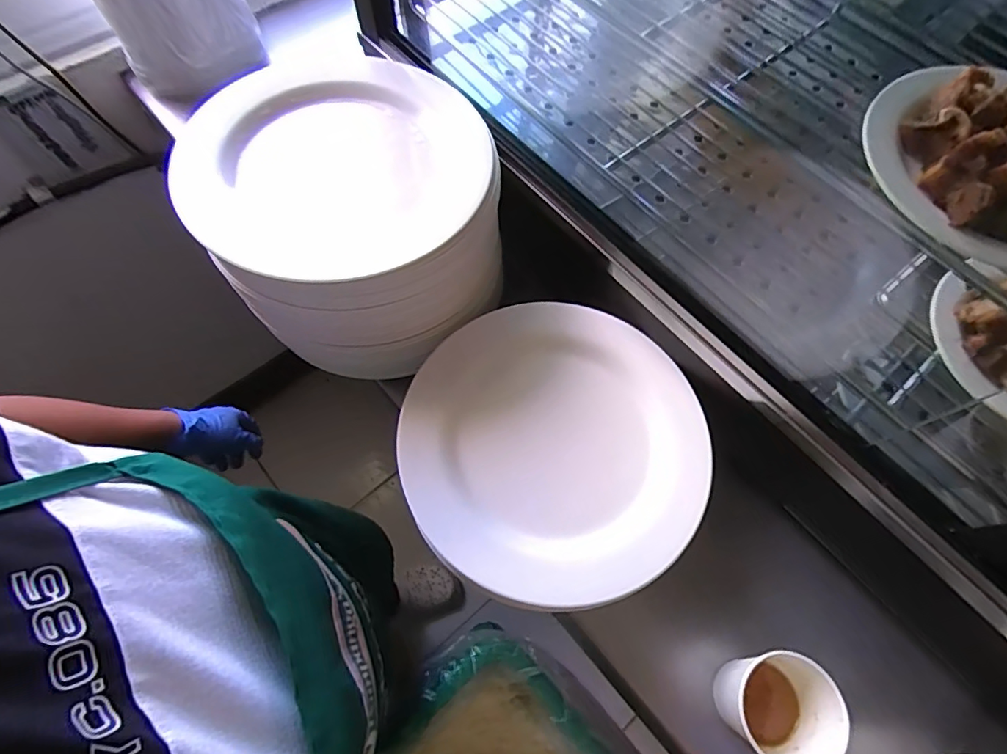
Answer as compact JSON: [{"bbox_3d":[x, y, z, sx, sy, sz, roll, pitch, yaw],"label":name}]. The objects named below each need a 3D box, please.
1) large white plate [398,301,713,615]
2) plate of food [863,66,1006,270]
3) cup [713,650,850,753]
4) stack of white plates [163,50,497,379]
[{"bbox_3d":[0.041,0.054,0.418,0.234,0.024,0.238,1,66,-2],"label":"large white plate"},{"bbox_3d":[0.268,-0.115,0.269,0.140,0.031,0.115,42,71,15],"label":"plate of food"},{"bbox_3d":[0.198,0.239,0.370,0.060,0.065,0.065,1,66,-2],"label":"cup"},{"bbox_3d":[-0.123,-0.143,0.471,0.228,0.147,0.258,-7,66,-5],"label":"stack of white plates"}]

